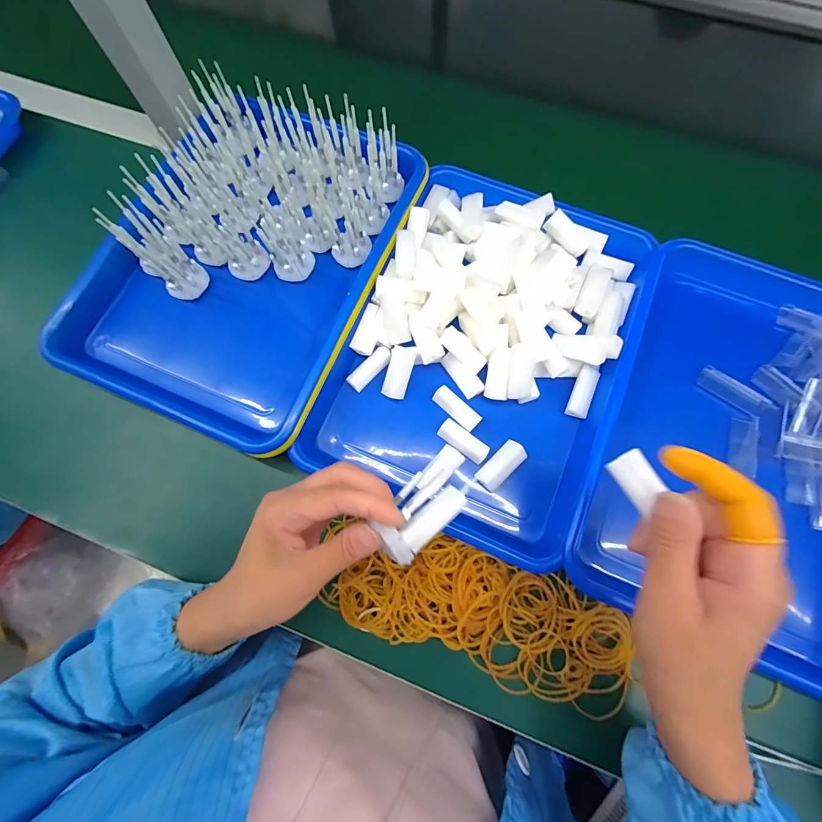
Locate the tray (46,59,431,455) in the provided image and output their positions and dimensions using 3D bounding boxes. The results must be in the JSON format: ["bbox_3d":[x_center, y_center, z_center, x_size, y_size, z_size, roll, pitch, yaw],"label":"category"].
[{"bbox_3d":[-0.155,-0.150,0.358,0.251,0.070,0.332,22,75,7],"label":"tray"}]

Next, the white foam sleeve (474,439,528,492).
[{"bbox_3d":[0.077,0.046,0.324,0.045,0.013,0.021,-43,78,-11],"label":"white foam sleeve"}]

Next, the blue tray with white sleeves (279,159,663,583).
[{"bbox_3d":[0.068,-0.061,0.338,0.234,0.039,0.327,23,75,7],"label":"blue tray with white sleeves"}]

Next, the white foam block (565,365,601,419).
[{"bbox_3d":[0.154,-0.016,0.342,0.019,0.012,0.047,21,75,7],"label":"white foam block"}]

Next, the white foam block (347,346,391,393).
[{"bbox_3d":[-0.037,-0.039,0.349,0.016,0.010,0.046,43,79,12],"label":"white foam block"}]

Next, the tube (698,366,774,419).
[{"bbox_3d":[0.285,-0.017,0.339,0.057,0.007,0.020,38,77,11],"label":"tube"}]

